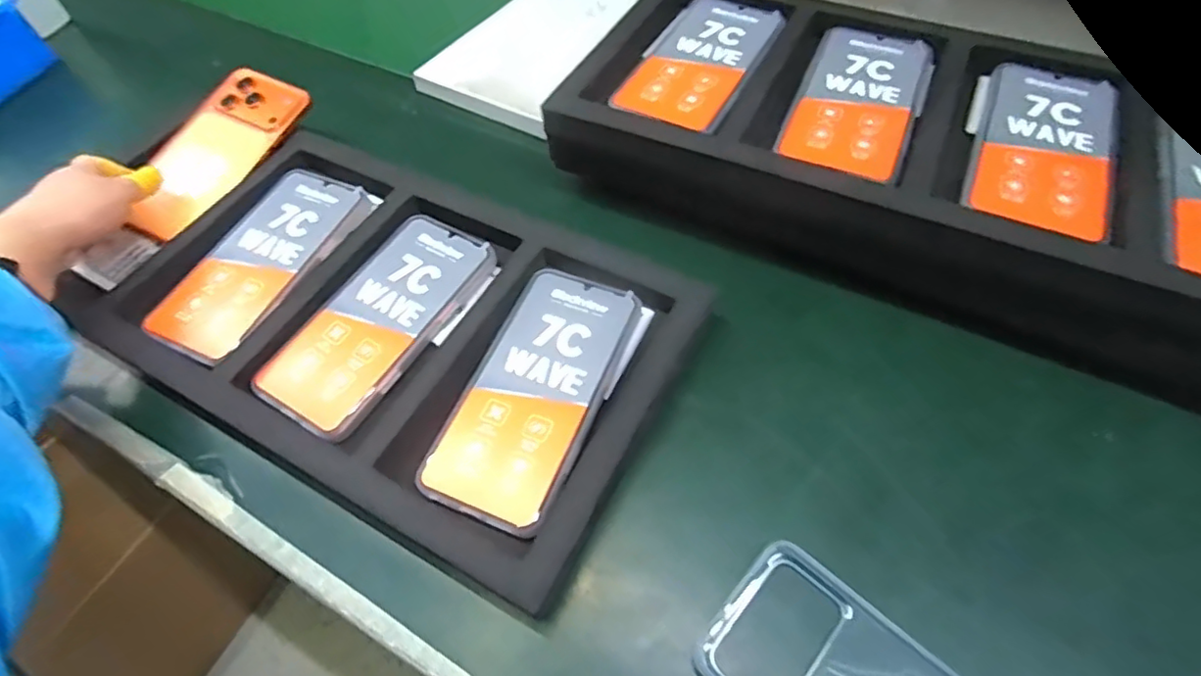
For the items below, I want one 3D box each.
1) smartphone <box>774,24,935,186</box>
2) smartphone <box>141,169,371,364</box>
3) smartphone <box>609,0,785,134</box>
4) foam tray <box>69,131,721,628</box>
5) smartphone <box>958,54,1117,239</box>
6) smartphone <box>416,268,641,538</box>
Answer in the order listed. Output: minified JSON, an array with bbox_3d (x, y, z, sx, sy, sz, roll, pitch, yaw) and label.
[{"bbox_3d":[0.183,-0.169,0.421,0.079,0.006,0.168,20,58,14],"label":"smartphone"},{"bbox_3d":[-0.245,-0.057,0.437,0.079,0.007,0.162,22,64,14],"label":"smartphone"},{"bbox_3d":[0.075,-0.212,0.454,0.081,0.009,0.166,24,59,17],"label":"smartphone"},{"bbox_3d":[-0.136,-0.015,0.398,0.366,0.030,0.221,25,59,17],"label":"foam tray"},{"bbox_3d":[0.289,-0.128,0.389,0.074,0.009,0.165,23,58,16],"label":"smartphone"},{"bbox_3d":[-0.038,0.029,0.362,0.078,0.011,0.164,20,58,14],"label":"smartphone"}]

